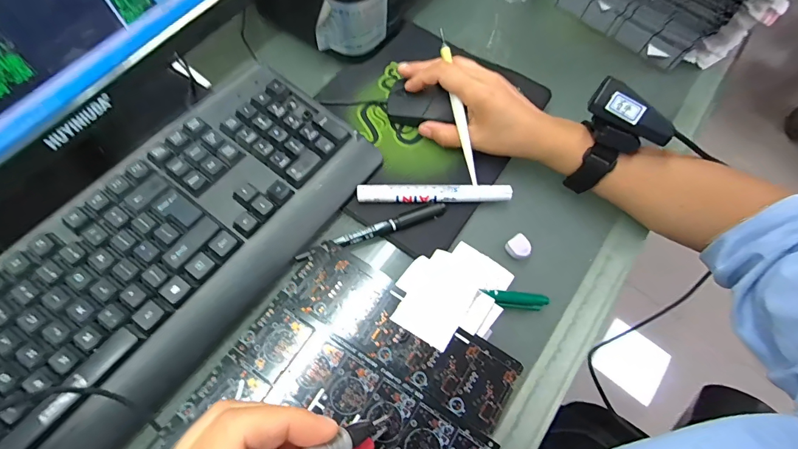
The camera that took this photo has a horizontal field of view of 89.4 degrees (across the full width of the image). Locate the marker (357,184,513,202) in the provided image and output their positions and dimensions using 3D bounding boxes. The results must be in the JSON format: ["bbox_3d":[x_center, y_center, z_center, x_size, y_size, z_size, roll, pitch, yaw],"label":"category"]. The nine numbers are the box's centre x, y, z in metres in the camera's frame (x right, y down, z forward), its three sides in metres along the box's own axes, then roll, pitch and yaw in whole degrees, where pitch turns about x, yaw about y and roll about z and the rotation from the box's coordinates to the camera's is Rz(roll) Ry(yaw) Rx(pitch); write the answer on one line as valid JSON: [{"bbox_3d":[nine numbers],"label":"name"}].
[{"bbox_3d":[0.034,-0.029,0.377,0.142,0.011,0.014,0,64,-3],"label":"marker"}]

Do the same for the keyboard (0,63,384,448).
[{"bbox_3d":[-0.201,0.041,0.314,0.163,0.038,0.428,33,67,12],"label":"keyboard"}]

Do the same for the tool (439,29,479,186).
[{"bbox_3d":[0.056,-0.111,0.381,0.008,0.006,0.151,-12,88,-9],"label":"tool"}]

